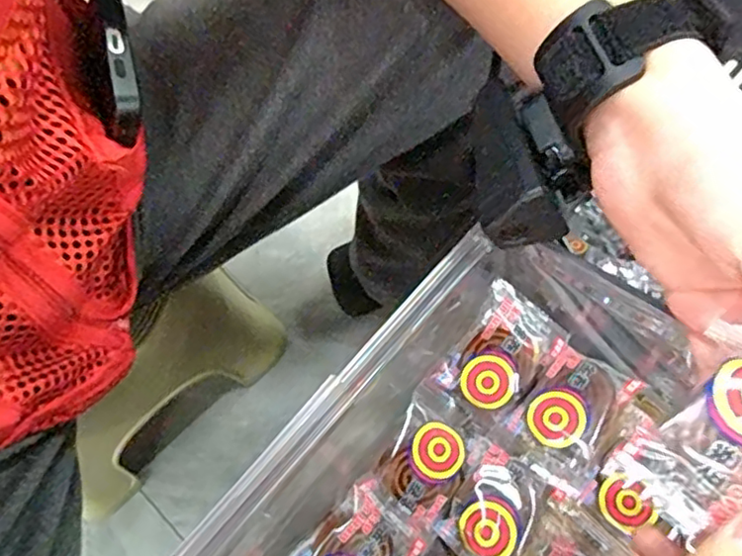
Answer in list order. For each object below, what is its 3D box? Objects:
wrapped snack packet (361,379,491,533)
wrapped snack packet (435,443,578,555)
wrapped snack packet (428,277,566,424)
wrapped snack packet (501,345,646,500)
[{"bbox_3d":[0.026,0.084,0.296,0.043,0.018,0.057,39,75,13],"label":"wrapped snack packet"},{"bbox_3d":[0.060,0.106,0.279,0.043,0.012,0.053,36,74,12],"label":"wrapped snack packet"},{"bbox_3d":[0.062,0.038,0.305,0.043,0.010,0.059,40,84,-1],"label":"wrapped snack packet"},{"bbox_3d":[0.094,0.067,0.293,0.043,0.020,0.060,37,75,12],"label":"wrapped snack packet"}]

